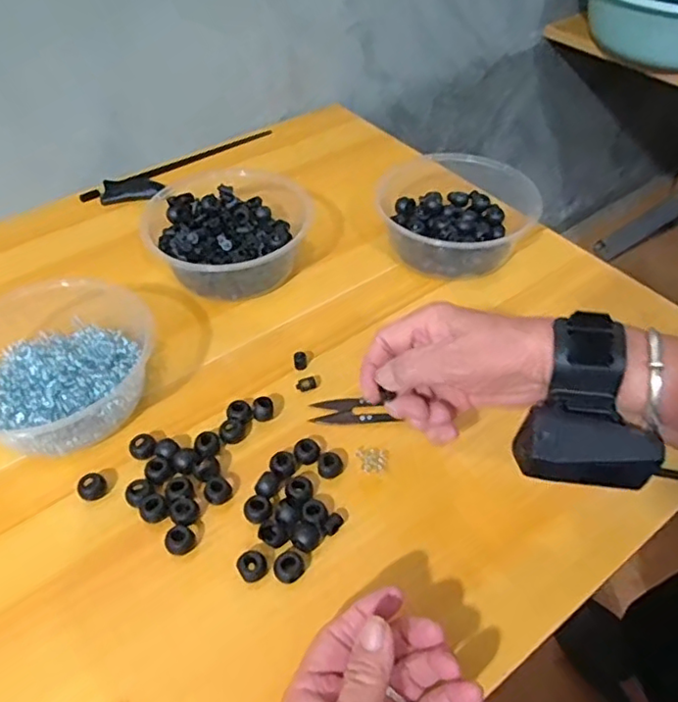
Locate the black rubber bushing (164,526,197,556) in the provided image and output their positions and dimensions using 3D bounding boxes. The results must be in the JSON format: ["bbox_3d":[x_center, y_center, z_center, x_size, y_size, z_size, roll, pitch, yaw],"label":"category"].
[{"bbox_3d":[-0.096,0.113,0.365,0.014,0.012,0.016,33,55,27],"label":"black rubber bushing"}]

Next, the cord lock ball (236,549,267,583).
[{"bbox_3d":[-0.050,0.126,0.356,0.016,0.014,0.015,0,47,0],"label":"cord lock ball"}]

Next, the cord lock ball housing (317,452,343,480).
[{"bbox_3d":[-0.006,0.076,0.401,0.016,0.009,0.016,-2,47,-2],"label":"cord lock ball housing"}]

